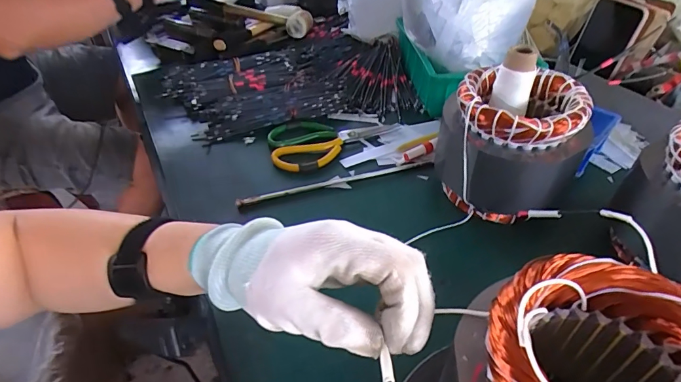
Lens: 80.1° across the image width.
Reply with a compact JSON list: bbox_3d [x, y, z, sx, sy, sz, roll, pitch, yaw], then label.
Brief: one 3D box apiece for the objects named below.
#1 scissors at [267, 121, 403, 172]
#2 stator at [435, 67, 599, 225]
[{"bbox_3d":[-0.014,-0.084,0.594,0.191,0.008,0.106,-24,47,-23],"label":"scissors"},{"bbox_3d":[0.189,-0.046,0.455,0.130,0.138,0.131,-4,43,-4],"label":"stator"}]

